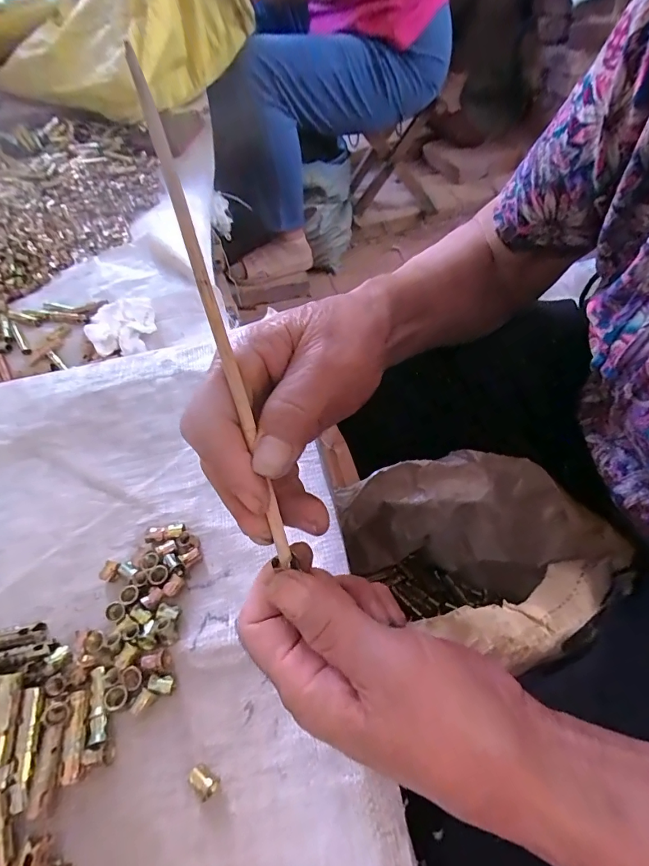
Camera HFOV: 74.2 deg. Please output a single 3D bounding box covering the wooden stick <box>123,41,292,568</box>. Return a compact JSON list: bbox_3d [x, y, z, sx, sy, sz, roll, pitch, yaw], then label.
[{"bbox_3d":[-0.042,-0.040,0.171,0.006,0.199,0.008,-17,9,-7],"label":"wooden stick"}]

